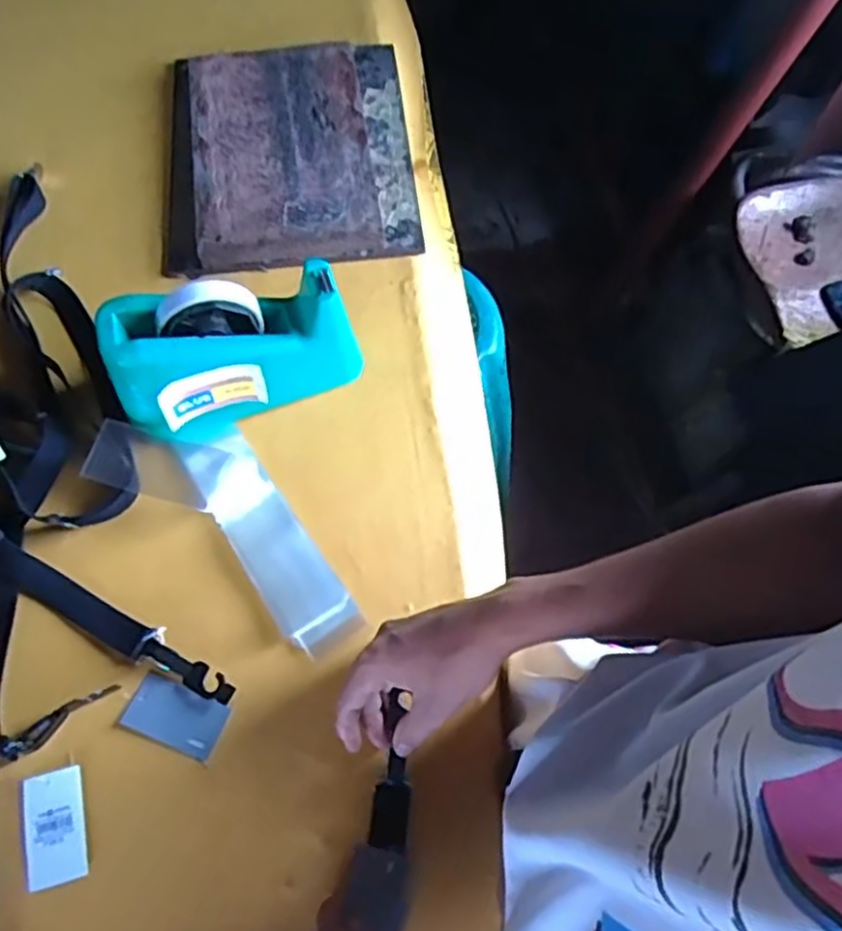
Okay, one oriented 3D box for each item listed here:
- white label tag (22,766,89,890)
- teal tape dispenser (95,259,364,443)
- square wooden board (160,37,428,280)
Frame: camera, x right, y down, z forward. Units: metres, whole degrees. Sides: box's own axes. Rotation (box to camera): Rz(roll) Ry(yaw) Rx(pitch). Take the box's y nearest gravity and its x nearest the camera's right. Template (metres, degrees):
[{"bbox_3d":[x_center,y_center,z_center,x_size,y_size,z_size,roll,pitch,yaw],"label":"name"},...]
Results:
[{"bbox_3d":[-0.256,0.252,0.505,0.039,0.004,0.072,-15,66,-8],"label":"white label tag"},{"bbox_3d":[-0.154,-0.092,0.604,0.200,0.106,0.082,-14,66,-7],"label":"teal tape dispenser"},{"bbox_3d":[-0.139,-0.331,0.756,0.247,0.030,0.288,-6,65,-4],"label":"square wooden board"}]

